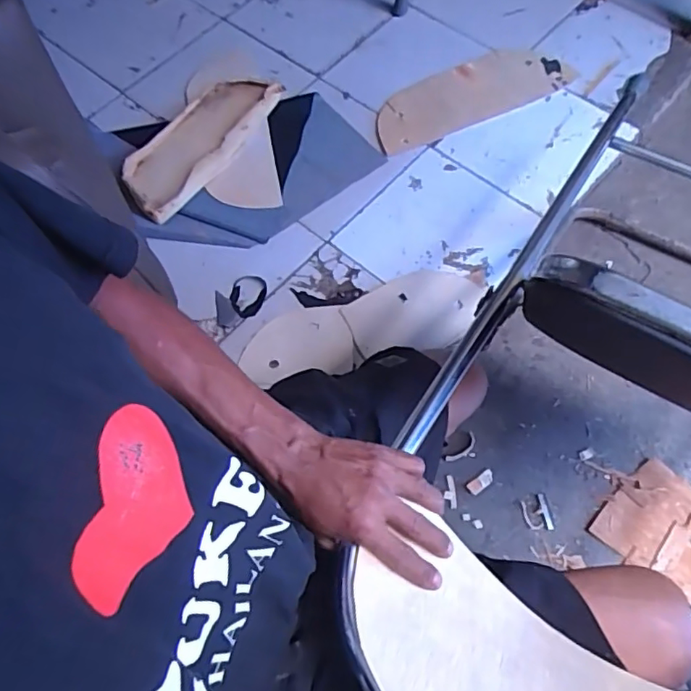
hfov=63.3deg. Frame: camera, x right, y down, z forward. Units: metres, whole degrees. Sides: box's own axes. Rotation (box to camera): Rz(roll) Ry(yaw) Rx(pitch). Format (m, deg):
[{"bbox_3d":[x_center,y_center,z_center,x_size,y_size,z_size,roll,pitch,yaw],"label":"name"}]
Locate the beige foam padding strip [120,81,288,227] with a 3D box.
[{"bbox_3d":[-0.285,-0.402,1.095,0.170,0.046,0.374,37,74,17],"label":"beige foam padding strip"}]

